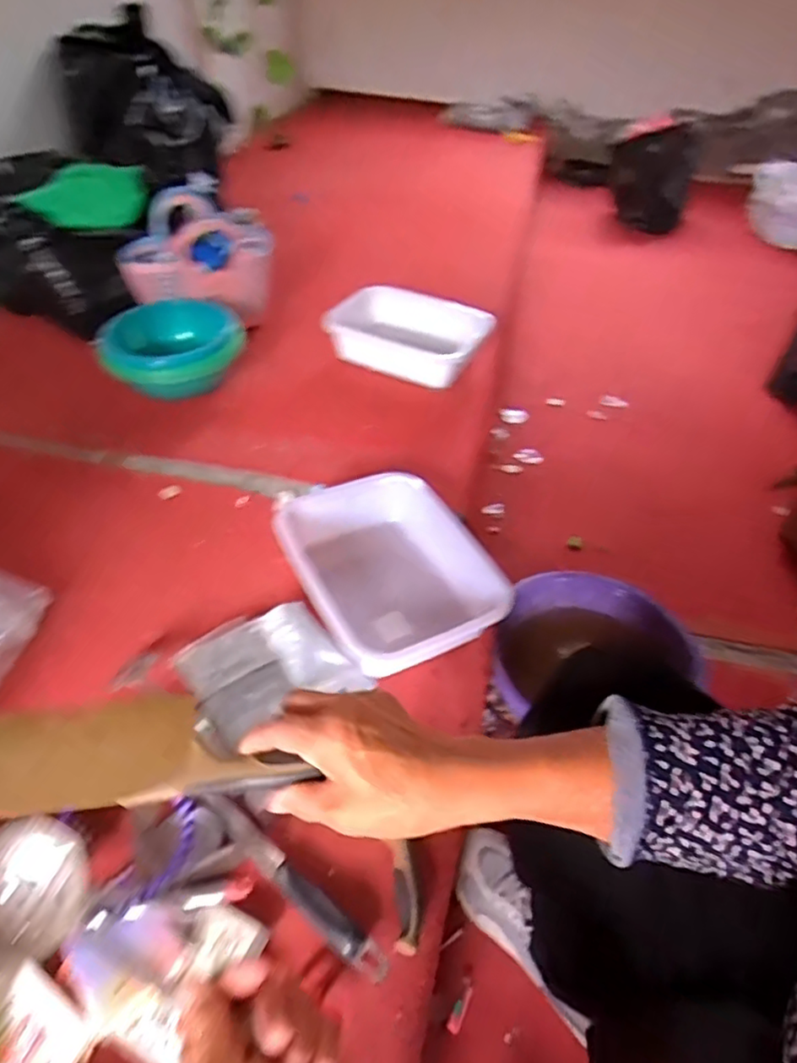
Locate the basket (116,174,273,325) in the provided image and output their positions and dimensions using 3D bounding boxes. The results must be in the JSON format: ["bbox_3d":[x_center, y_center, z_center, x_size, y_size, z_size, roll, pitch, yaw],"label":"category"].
[{"bbox_3d":[-0.389,-0.558,1.206,0.268,0.159,0.214,1,44,-1],"label":"basket"}]

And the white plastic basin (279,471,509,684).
[{"bbox_3d":[-0.017,0.055,0.798,0.220,0.089,0.280,-16,47,-19],"label":"white plastic basin"}]

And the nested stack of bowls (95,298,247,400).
[{"bbox_3d":[-0.403,-0.333,1.109,0.249,0.085,0.208,-13,46,-15],"label":"nested stack of bowls"}]

